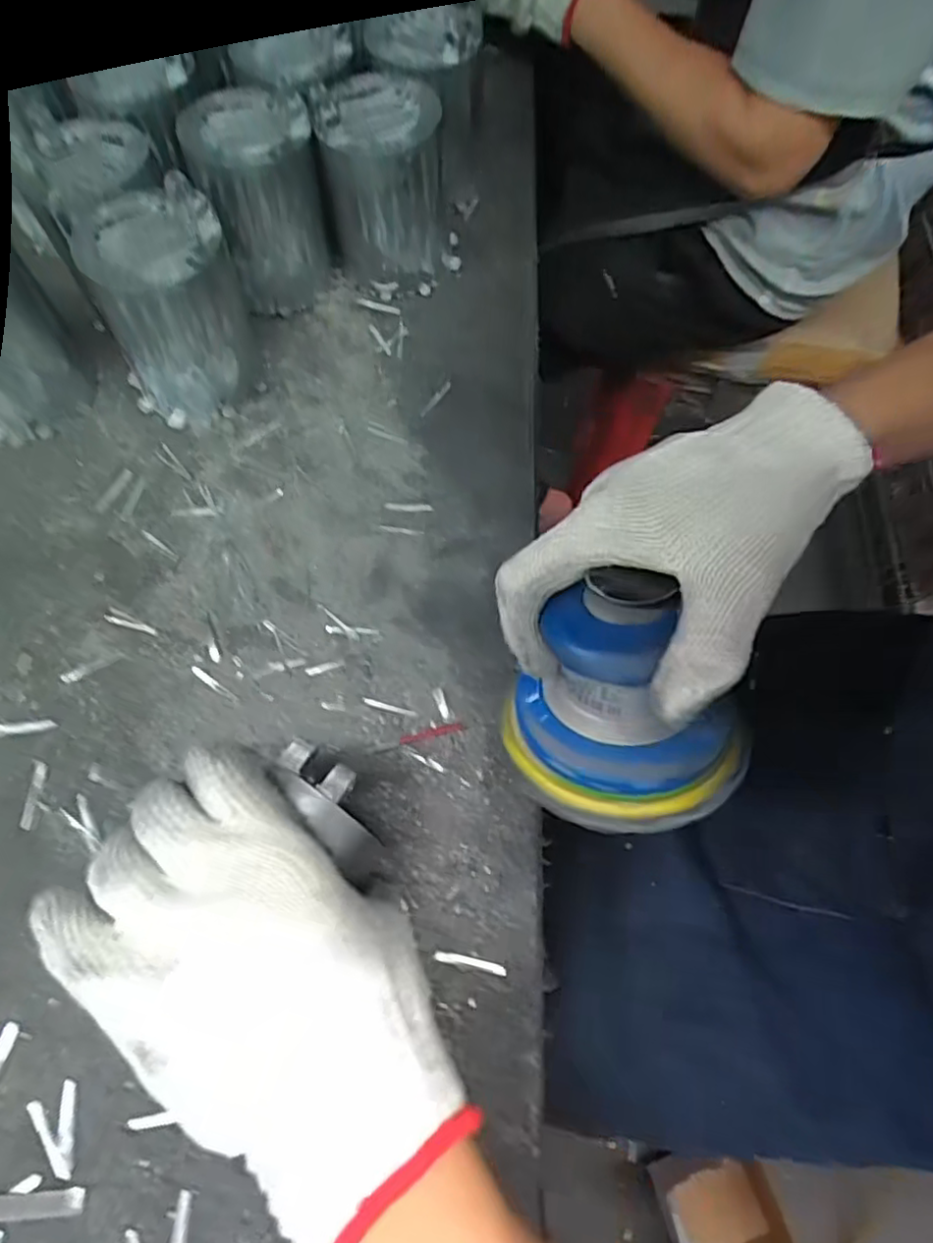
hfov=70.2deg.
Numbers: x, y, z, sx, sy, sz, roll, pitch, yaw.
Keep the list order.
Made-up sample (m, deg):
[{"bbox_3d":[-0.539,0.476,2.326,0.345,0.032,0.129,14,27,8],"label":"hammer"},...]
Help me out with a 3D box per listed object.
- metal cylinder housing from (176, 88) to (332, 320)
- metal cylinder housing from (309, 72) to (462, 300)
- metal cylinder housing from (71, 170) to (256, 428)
[{"bbox_3d":[-0.145,-0.300,0.483,0.077,0.116,0.081,1,70,-2],"label":"metal cylinder housing"},{"bbox_3d":[-0.055,-0.326,0.493,0.097,0.116,0.097,-5,67,-2],"label":"metal cylinder housing"},{"bbox_3d":[-0.196,-0.206,0.446,0.095,0.119,0.087,-24,68,-9],"label":"metal cylinder housing"}]

